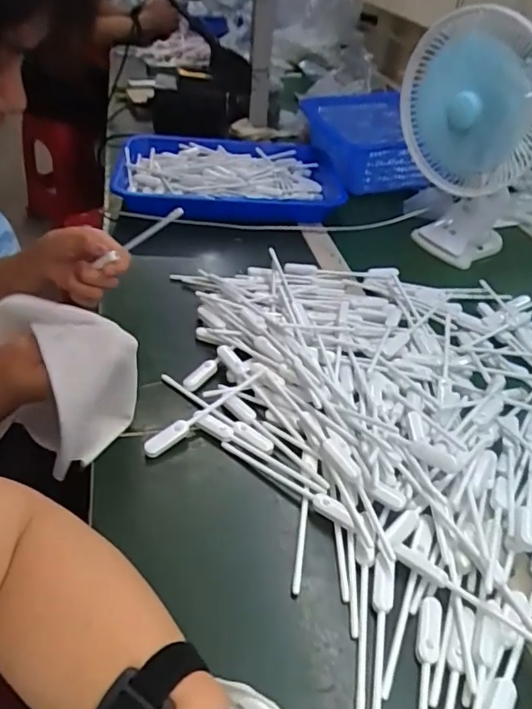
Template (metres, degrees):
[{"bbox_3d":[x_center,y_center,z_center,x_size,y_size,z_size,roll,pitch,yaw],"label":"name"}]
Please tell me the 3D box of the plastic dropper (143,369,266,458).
[{"bbox_3d":[-0.055,0.049,0.503,0.018,0.014,0.139,33,47,29],"label":"plastic dropper"}]

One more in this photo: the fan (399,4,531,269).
[{"bbox_3d":[0.275,-0.299,0.748,0.189,0.284,0.168,15,41,11],"label":"fan"}]

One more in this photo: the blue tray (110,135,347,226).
[{"bbox_3d":[-0.062,-0.310,0.940,0.391,0.048,0.304,-1,40,-7],"label":"blue tray"}]

